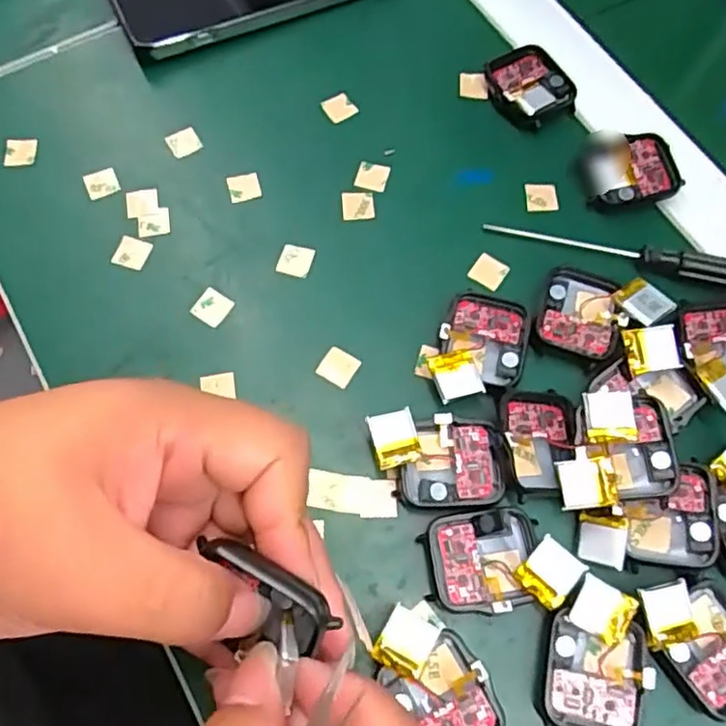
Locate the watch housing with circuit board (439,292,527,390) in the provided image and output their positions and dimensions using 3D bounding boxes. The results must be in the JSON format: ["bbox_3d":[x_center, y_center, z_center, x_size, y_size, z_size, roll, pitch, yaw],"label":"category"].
[{"bbox_3d":[0.054,-0.011,0.302,0.037,0.011,0.042,11,70,5],"label":"watch housing with circuit board"}]

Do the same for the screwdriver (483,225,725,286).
[{"bbox_3d":[0.126,-0.054,0.318,0.131,0.010,0.012,16,70,7],"label":"screwdriver"}]

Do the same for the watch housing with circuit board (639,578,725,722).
[{"bbox_3d":[0.131,0.104,0.252,0.038,0.011,0.052,-31,72,-11],"label":"watch housing with circuit board"}]

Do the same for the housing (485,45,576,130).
[{"bbox_3d":[0.088,-0.145,0.355,0.040,0.010,0.045,-22,70,-7],"label":"housing"}]

